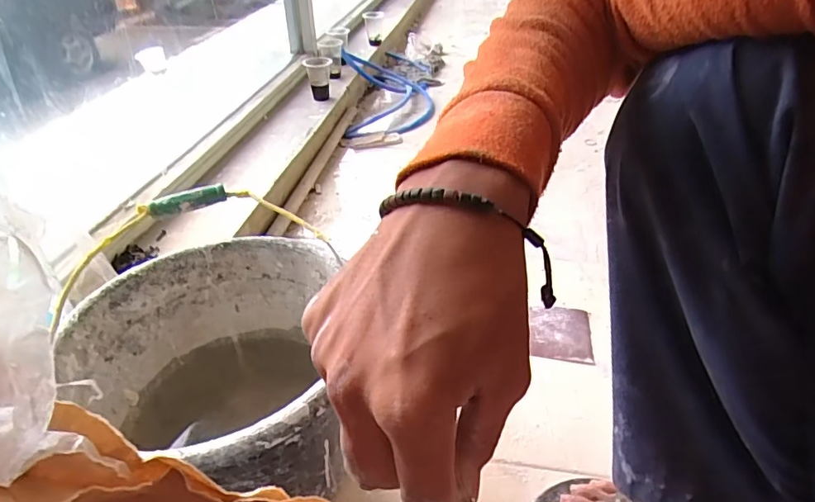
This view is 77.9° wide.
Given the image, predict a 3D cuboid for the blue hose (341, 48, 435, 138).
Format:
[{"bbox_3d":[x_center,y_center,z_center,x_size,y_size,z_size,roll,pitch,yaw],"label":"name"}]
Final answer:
[{"bbox_3d":[-0.060,-0.545,1.554,0.271,0.108,0.640,0,37,1],"label":"blue hose"}]

